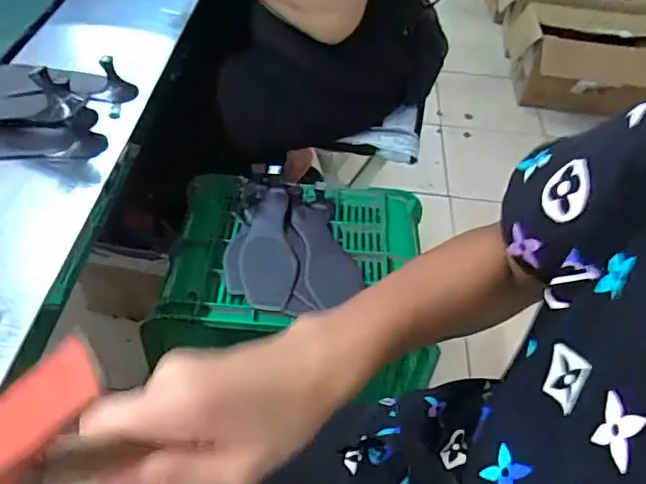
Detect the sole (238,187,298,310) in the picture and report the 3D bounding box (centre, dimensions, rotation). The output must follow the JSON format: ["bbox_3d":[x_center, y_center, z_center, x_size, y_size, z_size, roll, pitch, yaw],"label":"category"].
[{"bbox_3d":[-0.077,0.003,0.828,0.077,0.025,0.213,4,48,-2],"label":"sole"}]

